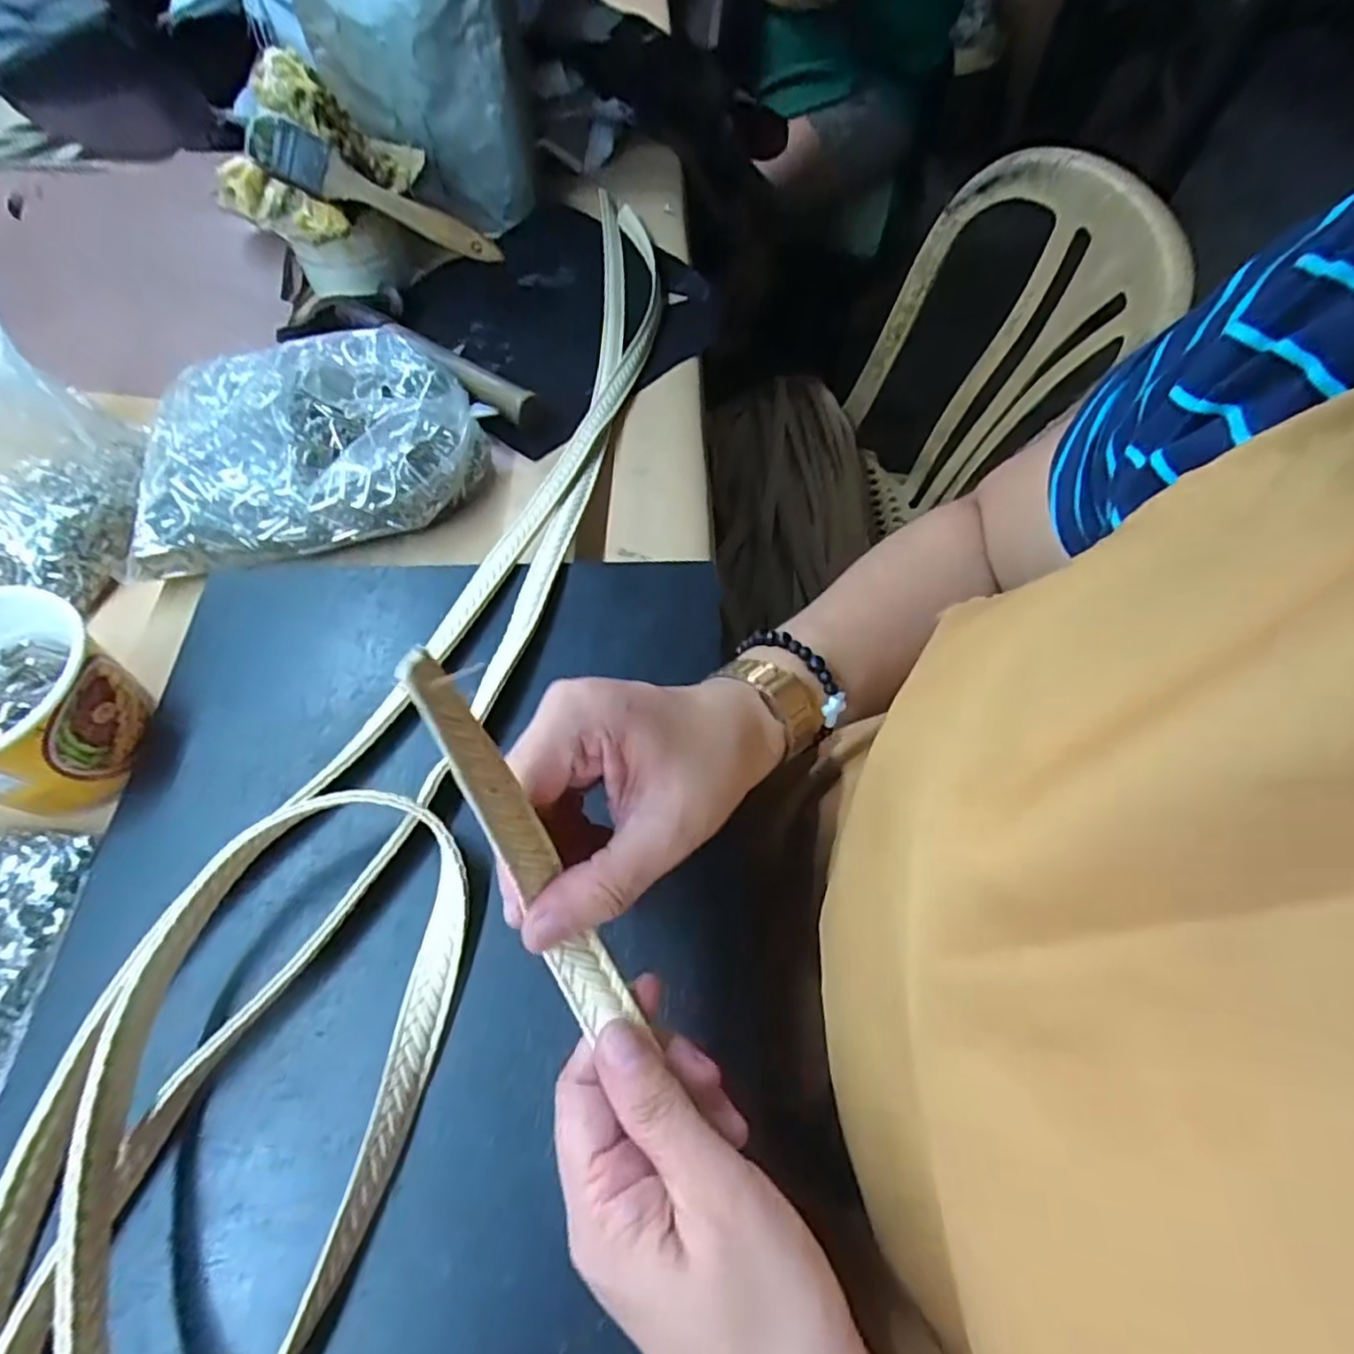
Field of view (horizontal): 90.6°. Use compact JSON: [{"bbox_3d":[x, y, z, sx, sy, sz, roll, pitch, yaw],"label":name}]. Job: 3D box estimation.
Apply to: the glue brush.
[{"bbox_3d":[-0.220,-0.360,0.502,0.175,0.030,0.022,17,58,-20],"label":"glue brush"}]

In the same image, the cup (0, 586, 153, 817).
[{"bbox_3d":[-0.318,0.012,0.319,0.093,0.065,0.090,0,60,-1],"label":"cup"}]

